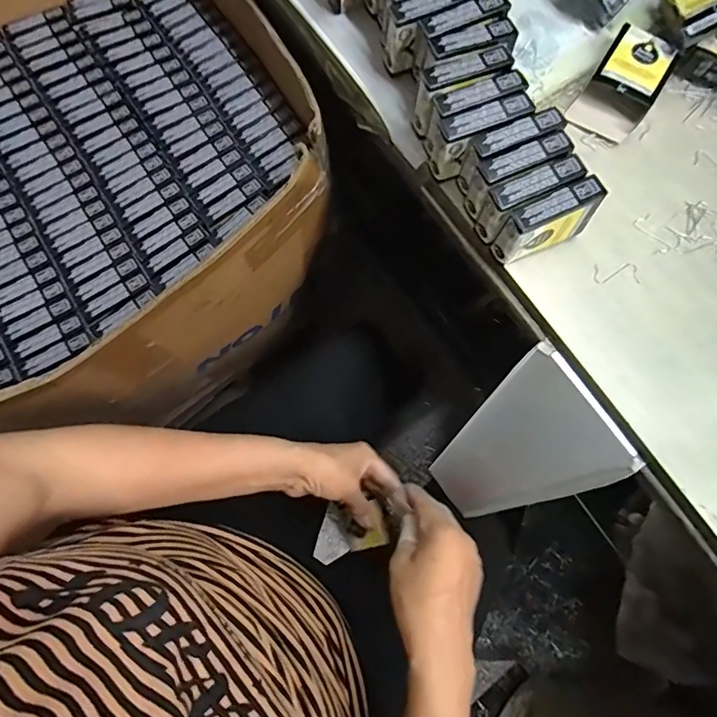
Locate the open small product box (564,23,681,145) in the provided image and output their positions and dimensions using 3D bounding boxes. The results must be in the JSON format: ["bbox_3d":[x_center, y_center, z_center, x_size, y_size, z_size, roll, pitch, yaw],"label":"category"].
[{"bbox_3d":[0.227,-0.233,0.428,0.054,0.022,0.095,34,80,7],"label":"open small product box"}]

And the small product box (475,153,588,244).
[{"bbox_3d":[0.128,-0.116,0.384,0.076,0.057,0.023,-26,78,-5],"label":"small product box"}]

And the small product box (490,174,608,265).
[{"bbox_3d":[0.141,-0.100,0.379,0.074,0.058,0.022,-24,78,-5],"label":"small product box"}]

